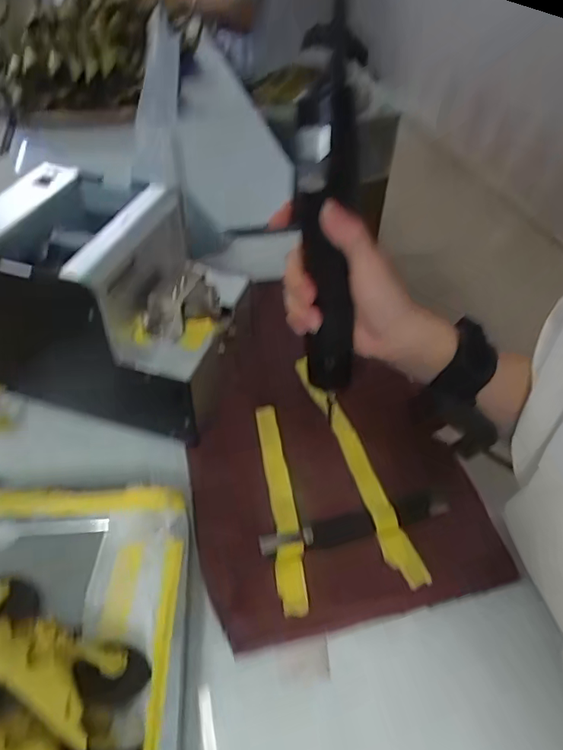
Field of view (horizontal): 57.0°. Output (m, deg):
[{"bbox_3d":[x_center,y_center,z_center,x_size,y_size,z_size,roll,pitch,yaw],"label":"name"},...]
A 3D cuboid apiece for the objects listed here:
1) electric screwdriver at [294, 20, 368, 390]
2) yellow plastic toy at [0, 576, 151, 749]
[{"bbox_3d":[0.030,-0.094,0.345,0.041,0.227,0.031,-7,24,-9],"label":"electric screwdriver"},{"bbox_3d":[-0.136,0.151,0.286,0.117,0.039,0.054,22,49,18],"label":"yellow plastic toy"}]

